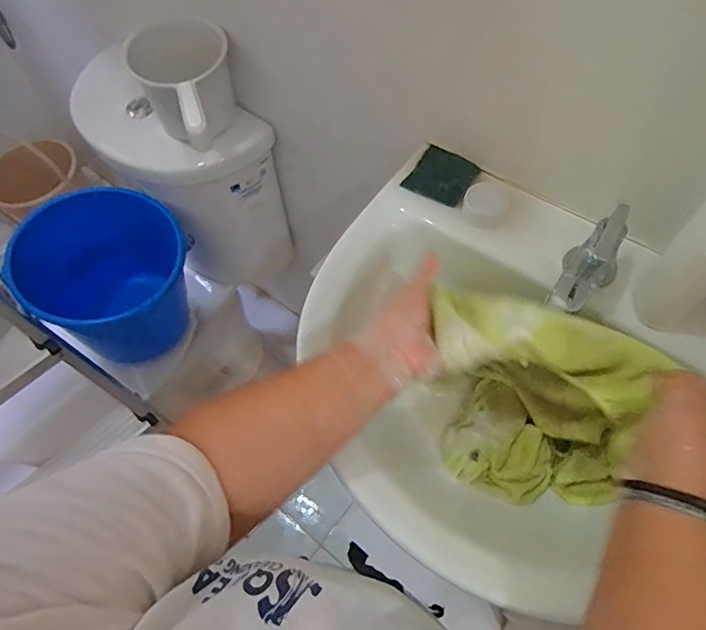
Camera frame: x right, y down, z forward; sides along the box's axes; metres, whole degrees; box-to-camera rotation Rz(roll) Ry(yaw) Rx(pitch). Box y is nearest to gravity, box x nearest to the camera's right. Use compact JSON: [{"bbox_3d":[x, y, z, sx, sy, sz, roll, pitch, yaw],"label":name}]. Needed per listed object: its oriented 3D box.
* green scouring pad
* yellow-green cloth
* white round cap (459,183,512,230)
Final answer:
[{"bbox_3d":[0.104,-0.162,0.552,0.074,0.013,0.064,31,85,27],"label":"green scouring pad"},{"bbox_3d":[0.158,0.083,0.438,0.152,0.191,0.144,-4,61,0],"label":"yellow-green cloth"},{"bbox_3d":[0.147,-0.123,0.526,0.047,0.025,0.044,23,65,13],"label":"white round cap"}]

